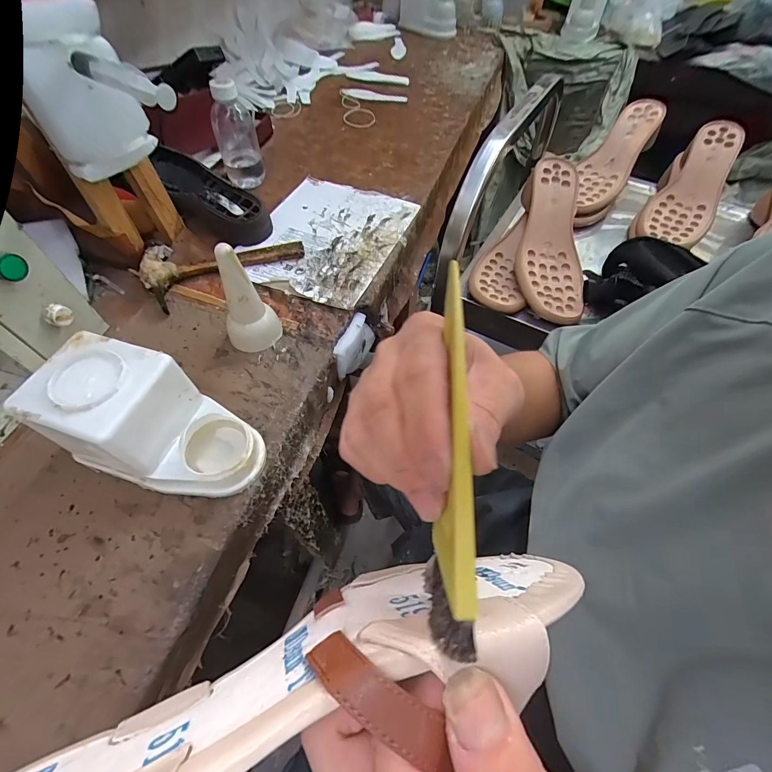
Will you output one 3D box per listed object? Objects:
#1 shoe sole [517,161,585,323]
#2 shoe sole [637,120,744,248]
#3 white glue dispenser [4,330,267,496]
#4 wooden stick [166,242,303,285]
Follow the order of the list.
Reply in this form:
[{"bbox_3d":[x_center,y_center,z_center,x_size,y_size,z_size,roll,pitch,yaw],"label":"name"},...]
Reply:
[{"bbox_3d":[0.228,-0.199,0.513,0.084,0.032,0.234,5,80,3],"label":"shoe sole"},{"bbox_3d":[0.487,-0.318,0.588,0.088,0.016,0.227,31,85,19],"label":"shoe sole"},{"bbox_3d":[-0.233,0.037,0.376,0.193,0.108,0.108,13,57,9],"label":"white glue dispenser"},{"bbox_3d":[-0.227,-0.194,0.581,0.197,0.022,0.023,-15,57,-10],"label":"wooden stick"}]

